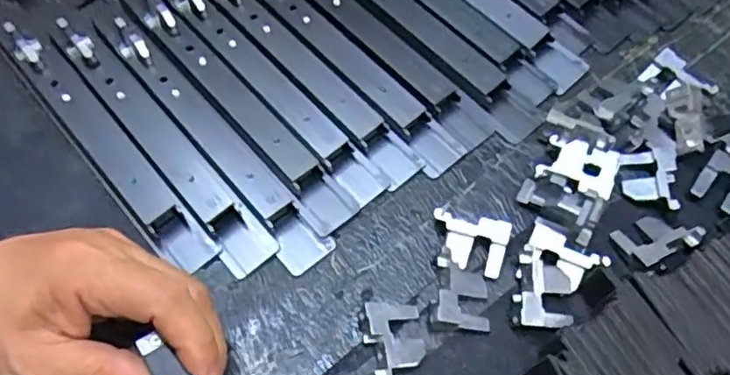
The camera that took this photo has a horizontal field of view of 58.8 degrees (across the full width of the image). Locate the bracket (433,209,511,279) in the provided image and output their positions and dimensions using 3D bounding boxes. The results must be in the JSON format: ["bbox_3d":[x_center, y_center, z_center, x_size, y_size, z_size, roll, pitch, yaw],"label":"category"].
[{"bbox_3d":[0.048,0.028,0.306,0.035,0.016,0.026,11,61,8],"label":"bracket"}]

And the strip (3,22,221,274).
[{"bbox_3d":[-0.135,-0.025,0.326,0.023,0.021,0.165,-38,66,-18],"label":"strip"}]

